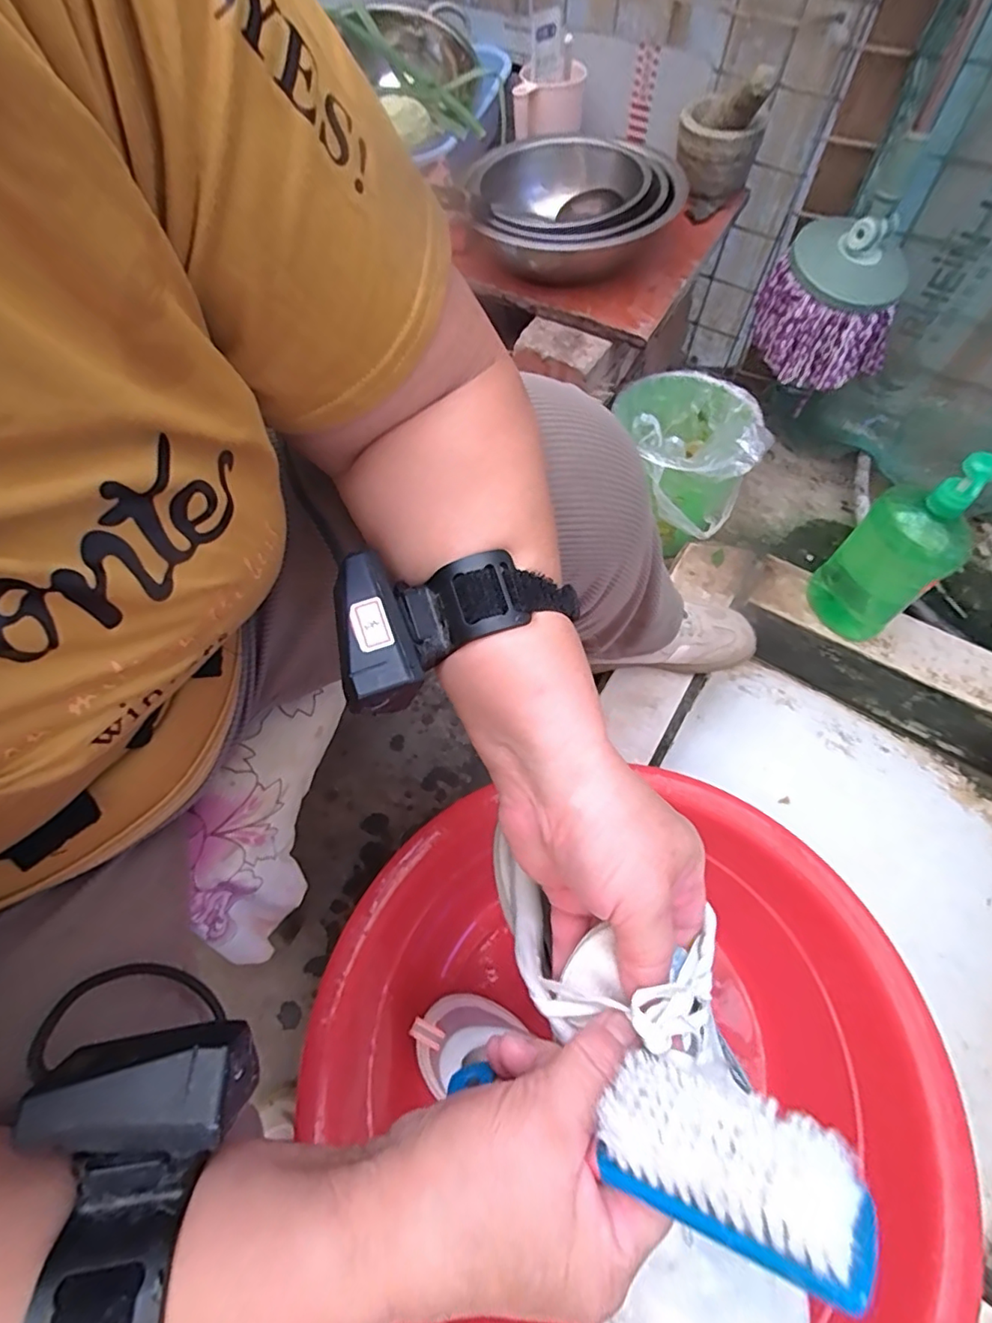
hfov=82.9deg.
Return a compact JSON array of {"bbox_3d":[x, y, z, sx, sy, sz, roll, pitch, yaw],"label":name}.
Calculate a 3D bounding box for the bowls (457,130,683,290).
[{"bbox_3d":[0.108,-0.597,0.751,0.241,0.094,0.226,-1,63,1],"label":"bowls"}]

